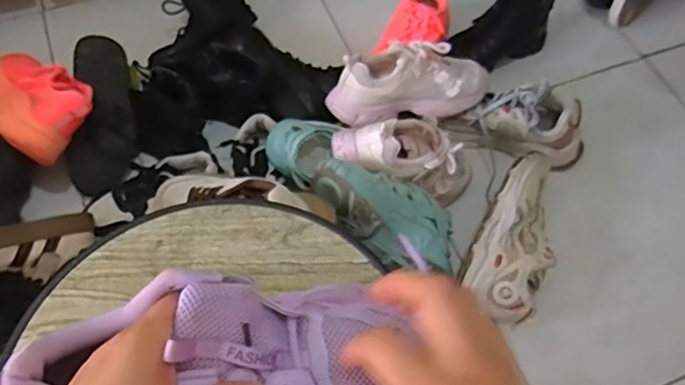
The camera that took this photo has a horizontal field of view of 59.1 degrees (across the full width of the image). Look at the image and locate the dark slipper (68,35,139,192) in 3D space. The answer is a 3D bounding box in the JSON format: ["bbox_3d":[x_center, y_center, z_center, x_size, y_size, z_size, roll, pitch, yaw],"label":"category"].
[{"bbox_3d":[-0.363,-0.121,0.920,0.101,0.044,0.245,-1,82,-2],"label":"dark slipper"}]

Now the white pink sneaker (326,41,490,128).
[{"bbox_3d":[0.102,-0.168,0.904,0.248,0.082,0.095,-11,61,-8],"label":"white pink sneaker"}]

